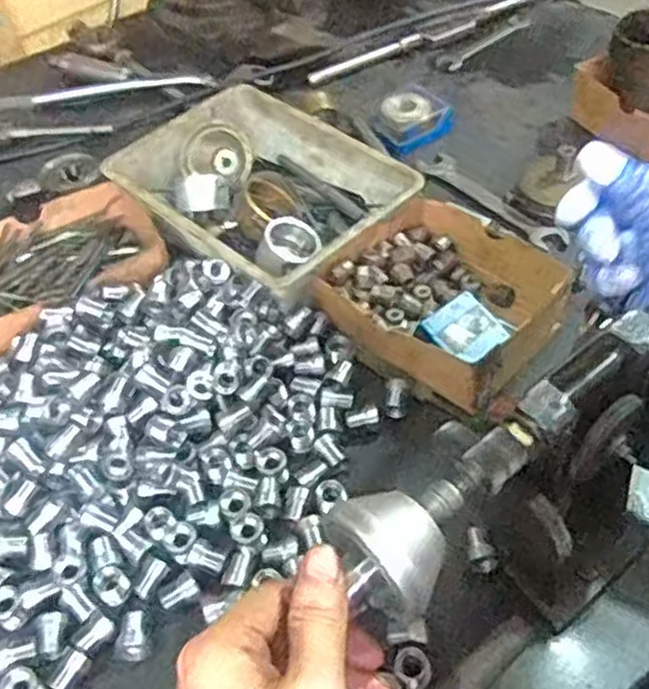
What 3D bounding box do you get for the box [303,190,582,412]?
[{"bbox_3d":[0.095,-0.043,0.597,0.177,0.053,0.154,28,56,28],"label":"box"}]

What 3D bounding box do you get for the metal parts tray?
[{"bbox_3d":[-0.058,-0.139,0.665,0.245,0.048,0.171,34,59,31],"label":"metal parts tray"}]

